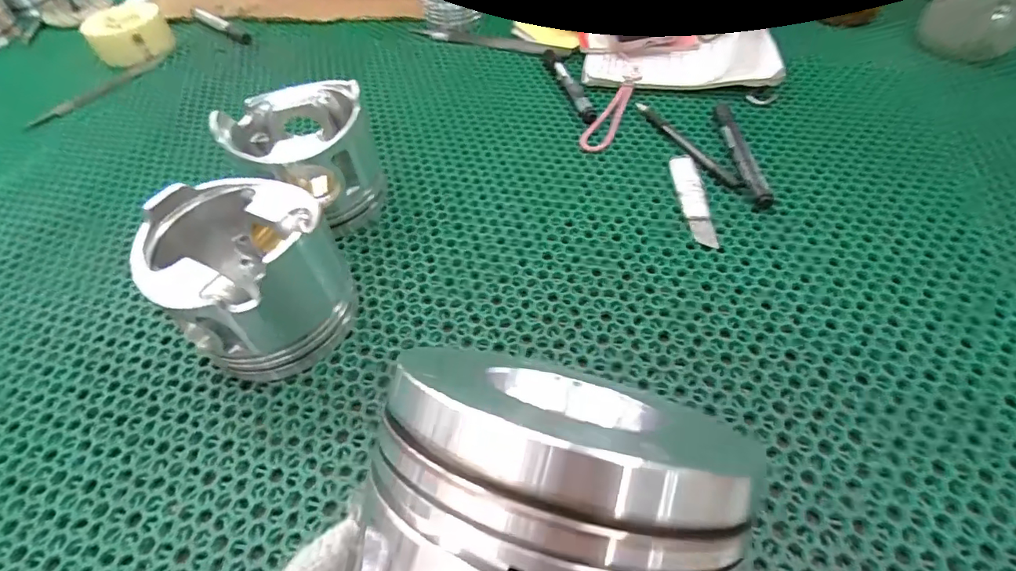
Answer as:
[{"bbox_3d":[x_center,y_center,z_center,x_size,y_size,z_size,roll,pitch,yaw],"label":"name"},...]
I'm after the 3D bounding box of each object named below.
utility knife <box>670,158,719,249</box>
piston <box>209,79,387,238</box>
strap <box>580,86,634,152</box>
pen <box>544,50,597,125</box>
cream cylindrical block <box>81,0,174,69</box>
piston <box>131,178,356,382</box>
[{"bbox_3d":[0.160,-0.075,0.435,0.022,0.007,0.110,0,52,4],"label":"utility knife"},{"bbox_3d":[-0.170,-0.107,0.431,0.106,0.099,0.100,-2,52,3],"label":"piston"},{"bbox_3d":[0.101,-0.172,0.512,0.029,0.015,0.098,19,56,18],"label":"strap"},{"bbox_3d":[0.069,-0.223,0.560,0.017,0.017,0.139,-15,53,-7],"label":"pen"},{"bbox_3d":[-0.520,-0.346,0.690,0.096,0.040,0.107,-34,56,-21],"label":"cream cylindrical block"},{"bbox_3d":[-0.171,-0.004,0.346,0.112,0.096,0.107,28,58,24],"label":"piston"}]

